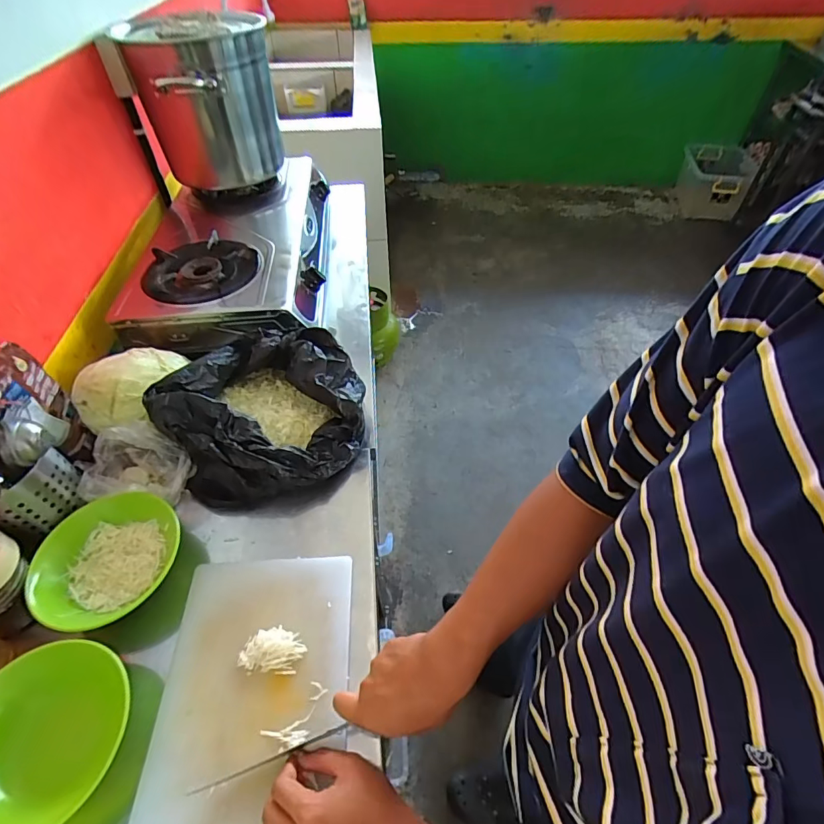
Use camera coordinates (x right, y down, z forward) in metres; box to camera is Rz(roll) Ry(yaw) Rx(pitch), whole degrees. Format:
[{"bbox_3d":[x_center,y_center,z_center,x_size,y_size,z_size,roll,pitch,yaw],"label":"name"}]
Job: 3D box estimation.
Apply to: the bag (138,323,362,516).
[{"bbox_3d":[-0.219,-0.003,0.693,0.276,0.119,0.244,-27,53,-21],"label":"bag"}]

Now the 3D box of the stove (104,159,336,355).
[{"bbox_3d":[-0.390,-0.377,1.003,0.409,0.116,0.629,-9,49,-7],"label":"stove"}]

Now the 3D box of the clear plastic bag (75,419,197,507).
[{"bbox_3d":[-0.386,0.077,0.635,0.141,0.081,0.096,-6,49,-4],"label":"clear plastic bag"}]

